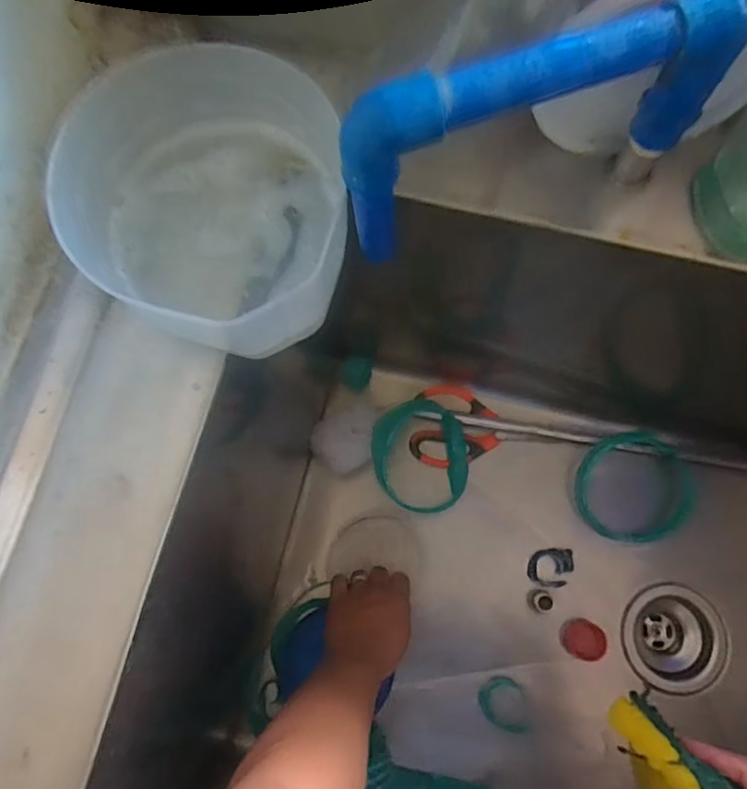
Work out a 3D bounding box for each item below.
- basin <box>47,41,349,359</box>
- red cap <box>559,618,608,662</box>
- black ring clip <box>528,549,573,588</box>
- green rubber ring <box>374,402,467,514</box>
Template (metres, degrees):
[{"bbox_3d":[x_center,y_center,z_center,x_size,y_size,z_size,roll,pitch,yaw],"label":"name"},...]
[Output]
[{"bbox_3d":[-0.084,-0.098,0.295,0.132,0.070,0.138,-4,77,1],"label":"basin"},{"bbox_3d":[0.231,0.269,0.628,0.040,0.035,0.040,0,79,1],"label":"red cap"},{"bbox_3d":[0.205,0.199,0.650,0.052,0.011,0.041,1,79,1],"label":"black ring clip"},{"bbox_3d":[0.054,0.072,0.652,0.113,0.022,0.129,-10,93,-23],"label":"green rubber ring"}]

